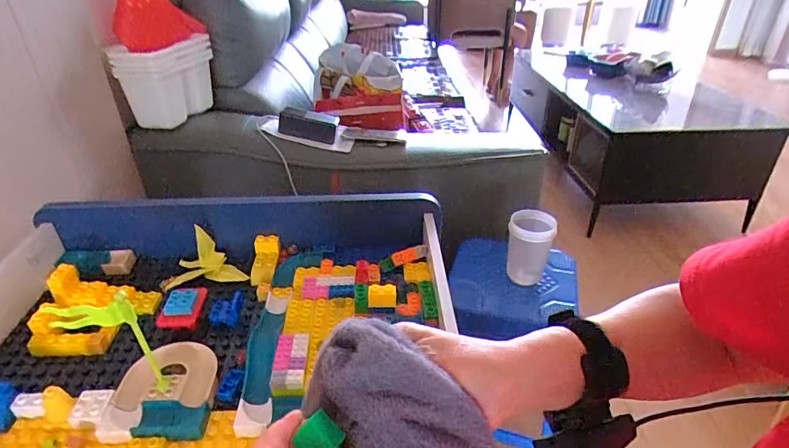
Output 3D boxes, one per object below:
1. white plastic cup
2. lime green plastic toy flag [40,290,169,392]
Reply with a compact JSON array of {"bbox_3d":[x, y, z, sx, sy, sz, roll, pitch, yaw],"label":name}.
[{"bbox_3d":[0.267,0.053,0.934,0.080,0.149,0.108,8,33,13],"label":"white plastic cup"},{"bbox_3d":[-0.265,0.121,0.440,0.067,0.132,0.010,-8,33,-11],"label":"lime green plastic toy flag"}]

